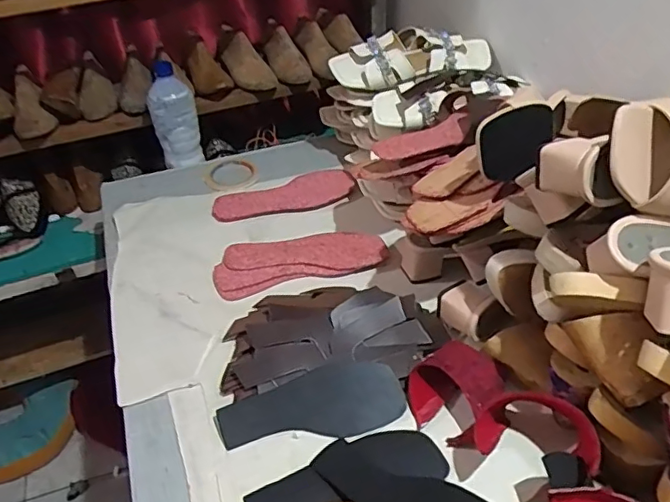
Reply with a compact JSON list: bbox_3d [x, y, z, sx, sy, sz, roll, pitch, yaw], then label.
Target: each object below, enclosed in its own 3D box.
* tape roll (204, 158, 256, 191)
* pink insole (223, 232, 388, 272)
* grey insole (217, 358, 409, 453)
[{"bbox_3d":[-0.193,-0.143,1.052,0.095,0.010,0.095,-2,41,2],"label":"tape roll"},{"bbox_3d":[-0.044,-0.001,0.866,0.235,0.014,0.082,-3,37,1],"label":"pink insole"},{"bbox_3d":[-0.027,0.181,0.659,0.207,0.007,0.082,-15,66,-6],"label":"grey insole"}]

